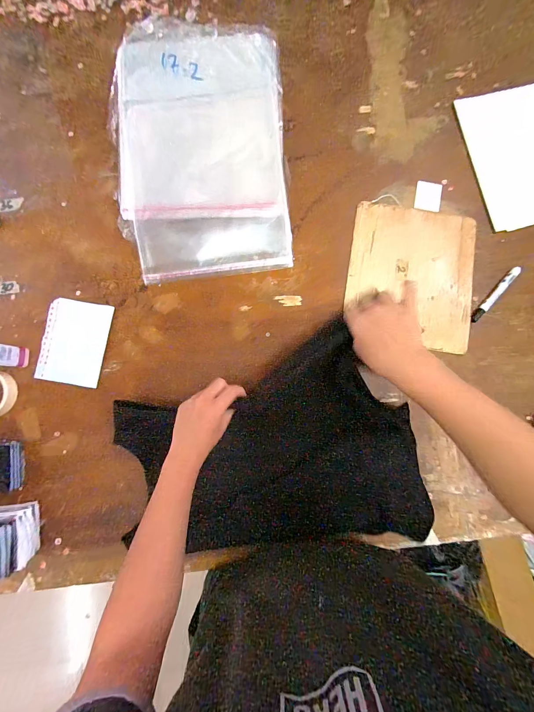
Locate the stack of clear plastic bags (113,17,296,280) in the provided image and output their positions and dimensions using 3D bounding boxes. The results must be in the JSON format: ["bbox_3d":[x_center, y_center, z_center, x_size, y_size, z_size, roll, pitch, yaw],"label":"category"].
[{"bbox_3d":[-0.130,-0.415,0.603,0.330,0.035,0.494,-4,86,-1],"label":"stack of clear plastic bags"}]

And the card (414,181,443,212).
[{"bbox_3d":[0.338,-0.335,0.629,0.053,0.004,0.064,9,85,5],"label":"card"}]

